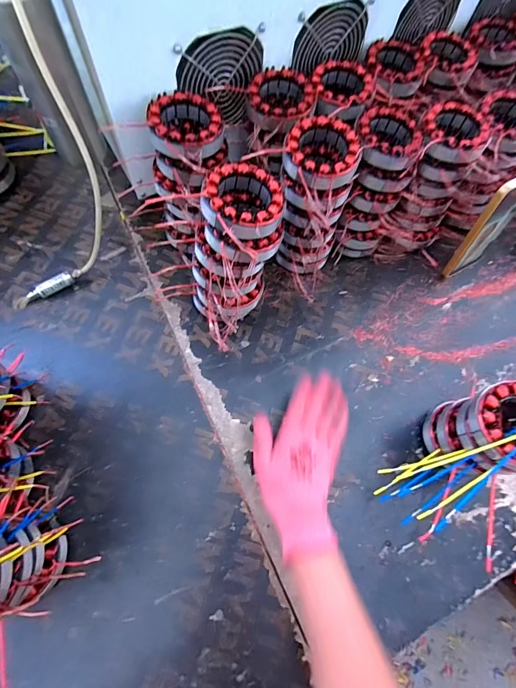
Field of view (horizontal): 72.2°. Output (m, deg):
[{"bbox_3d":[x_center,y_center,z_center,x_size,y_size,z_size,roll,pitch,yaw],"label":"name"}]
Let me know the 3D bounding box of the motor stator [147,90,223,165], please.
[{"bbox_3d":[-0.081,-0.247,0.414,0.090,0.040,0.088,2,68,-4],"label":"motor stator"}]

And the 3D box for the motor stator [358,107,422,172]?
[{"bbox_3d":[0.164,-0.258,0.444,0.076,0.032,0.081,19,68,3],"label":"motor stator"}]

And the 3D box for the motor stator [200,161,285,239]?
[{"bbox_3d":[-0.015,-0.146,0.372,0.082,0.038,0.100,13,68,1],"label":"motor stator"}]

